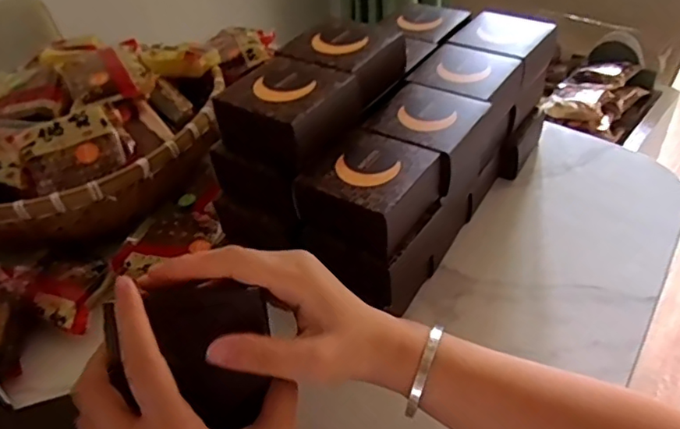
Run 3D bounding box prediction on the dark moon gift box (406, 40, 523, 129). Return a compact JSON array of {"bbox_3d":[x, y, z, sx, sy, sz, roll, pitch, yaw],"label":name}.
[{"bbox_3d":[0.127,-0.124,0.555,0.089,0.052,0.090,21,49,29],"label":"dark moon gift box"}]

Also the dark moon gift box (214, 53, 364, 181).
[{"bbox_3d":[-0.040,-0.084,0.460,0.097,0.049,0.092,19,48,27],"label":"dark moon gift box"}]

